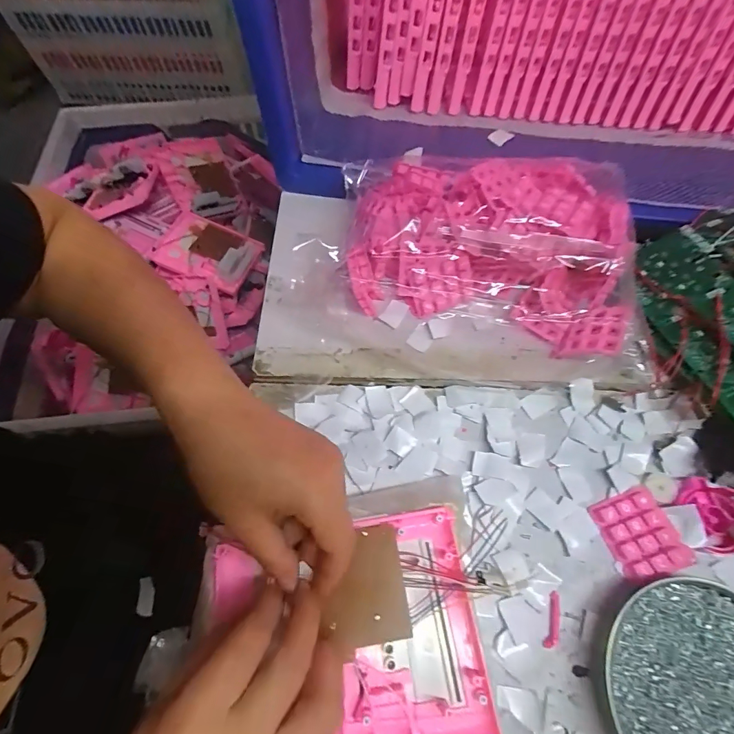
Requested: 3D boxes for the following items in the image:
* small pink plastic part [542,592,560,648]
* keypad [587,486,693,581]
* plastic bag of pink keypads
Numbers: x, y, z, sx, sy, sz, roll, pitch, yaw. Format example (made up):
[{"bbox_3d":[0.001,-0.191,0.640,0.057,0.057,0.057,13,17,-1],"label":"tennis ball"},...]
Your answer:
[{"bbox_3d":[0.135,0.183,0.285,0.009,0.004,0.036,17,68,10],"label":"small pink plastic part"},{"bbox_3d":[0.210,0.128,0.304,0.048,0.011,0.056,-18,65,-8],"label":"keypad"},{"bbox_3d":[0.089,-0.110,0.366,0.318,0.073,0.183,10,65,5],"label":"plastic bag of pink keypads"}]

